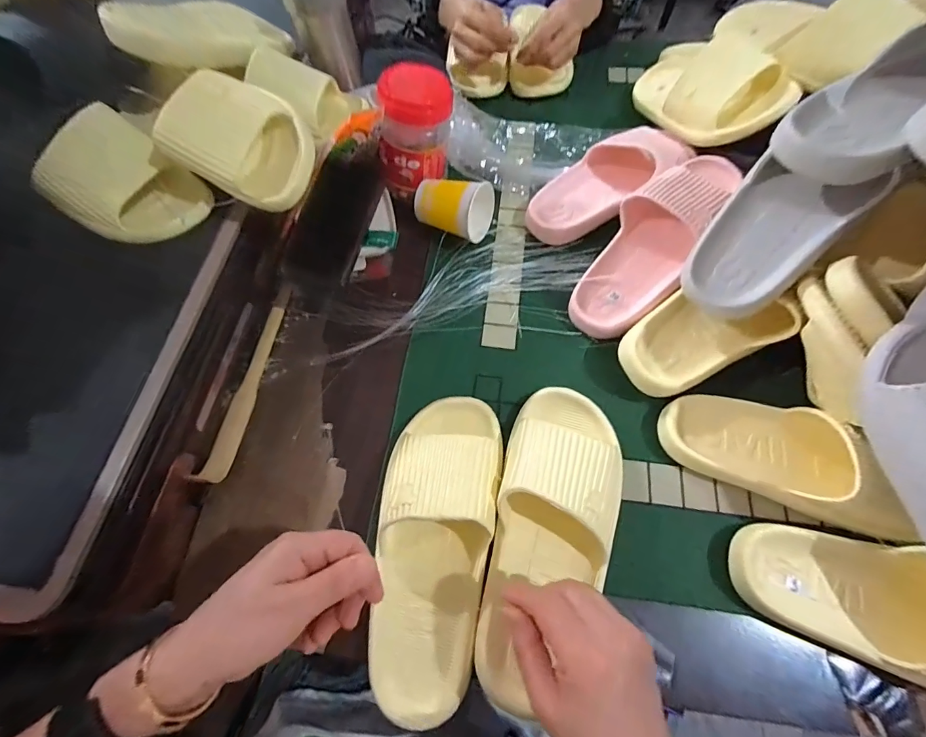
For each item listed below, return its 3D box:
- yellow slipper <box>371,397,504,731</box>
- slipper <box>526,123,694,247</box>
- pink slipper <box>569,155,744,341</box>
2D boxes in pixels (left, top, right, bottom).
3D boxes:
[{"bbox_3d":[-0.024,0.148,0.358,0.097,0.067,0.264,7,71,4],"label":"yellow slipper"},{"bbox_3d":[0.171,-0.235,0.514,0.205,0.059,0.105,-36,69,3],"label":"slipper"},{"bbox_3d":[0.214,-0.146,0.470,0.095,0.066,0.254,37,91,16],"label":"pink slipper"}]

